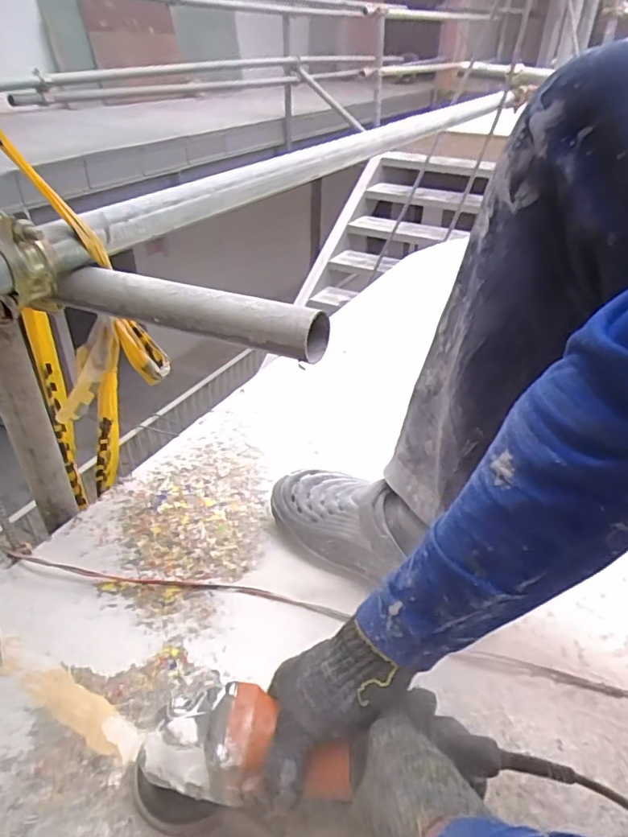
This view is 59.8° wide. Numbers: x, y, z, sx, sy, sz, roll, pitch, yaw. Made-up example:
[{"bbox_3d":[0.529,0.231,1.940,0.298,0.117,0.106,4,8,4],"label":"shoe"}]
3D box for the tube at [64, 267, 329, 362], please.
[{"bbox_3d":[-0.124,-0.106,0.518,0.287,0.042,0.045,13,35,19],"label":"tube"}]

